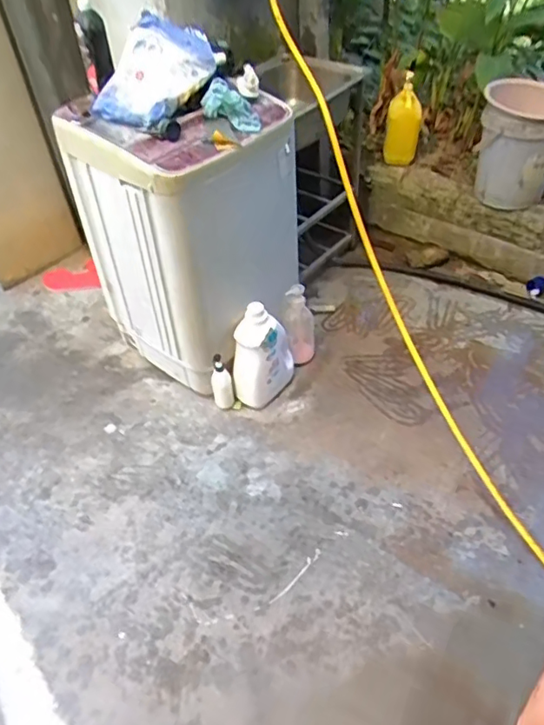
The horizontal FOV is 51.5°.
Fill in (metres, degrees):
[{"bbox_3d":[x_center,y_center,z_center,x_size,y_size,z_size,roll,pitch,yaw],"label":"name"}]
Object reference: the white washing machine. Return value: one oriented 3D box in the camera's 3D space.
[{"bbox_3d":[-0.234,-0.415,1.844,0.573,0.820,0.623,29,54,28],"label":"white washing machine"}]

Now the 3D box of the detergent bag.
[{"bbox_3d":[-0.321,-0.778,1.489,0.251,0.176,0.326,21,50,22],"label":"detergent bag"}]

